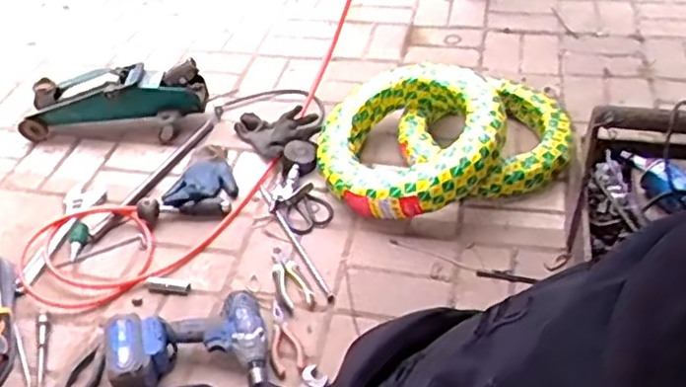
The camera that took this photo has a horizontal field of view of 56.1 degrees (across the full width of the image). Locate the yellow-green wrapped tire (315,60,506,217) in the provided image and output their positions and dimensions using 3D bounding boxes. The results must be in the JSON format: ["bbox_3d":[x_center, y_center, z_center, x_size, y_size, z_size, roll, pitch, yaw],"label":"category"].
[{"bbox_3d":[0.145,-0.117,1.384,0.398,0.101,0.398,-10,47,16],"label":"yellow-green wrapped tire"}]

